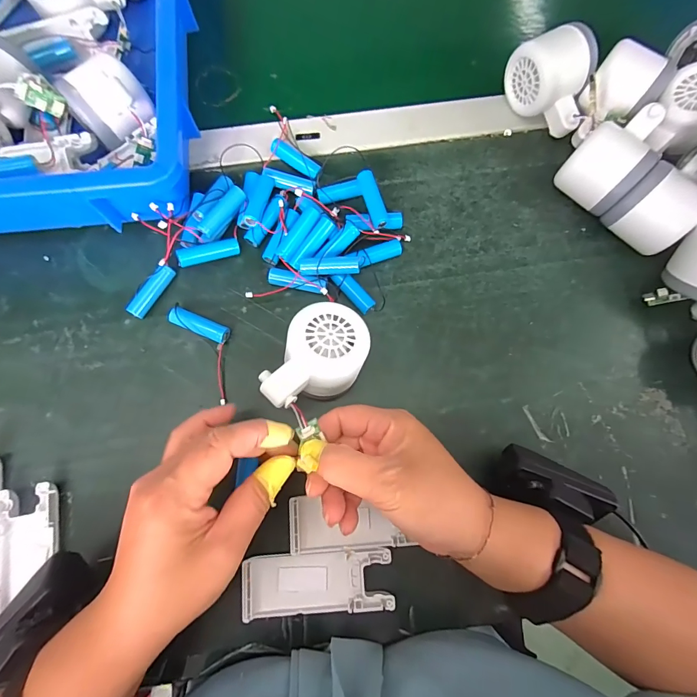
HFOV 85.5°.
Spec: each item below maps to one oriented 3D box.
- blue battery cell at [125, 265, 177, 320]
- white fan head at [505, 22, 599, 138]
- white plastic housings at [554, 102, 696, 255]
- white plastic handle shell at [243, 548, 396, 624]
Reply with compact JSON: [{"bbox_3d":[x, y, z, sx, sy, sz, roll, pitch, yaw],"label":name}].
[{"bbox_3d":[-0.166,-0.049,0.317,0.011,0.018,0.049,30,80,4],"label":"blue battery cell"},{"bbox_3d":[0.188,-0.239,0.345,0.050,0.061,0.079,-30,81,-7],"label":"white fan head"},{"bbox_3d":[0.244,-0.138,0.324,0.073,0.062,0.111,-42,83,-9],"label":"white plastic housings"},{"bbox_3d":[-0.022,0.169,0.272,0.104,0.010,0.039,-4,79,-2],"label":"white plastic handle shell"}]

